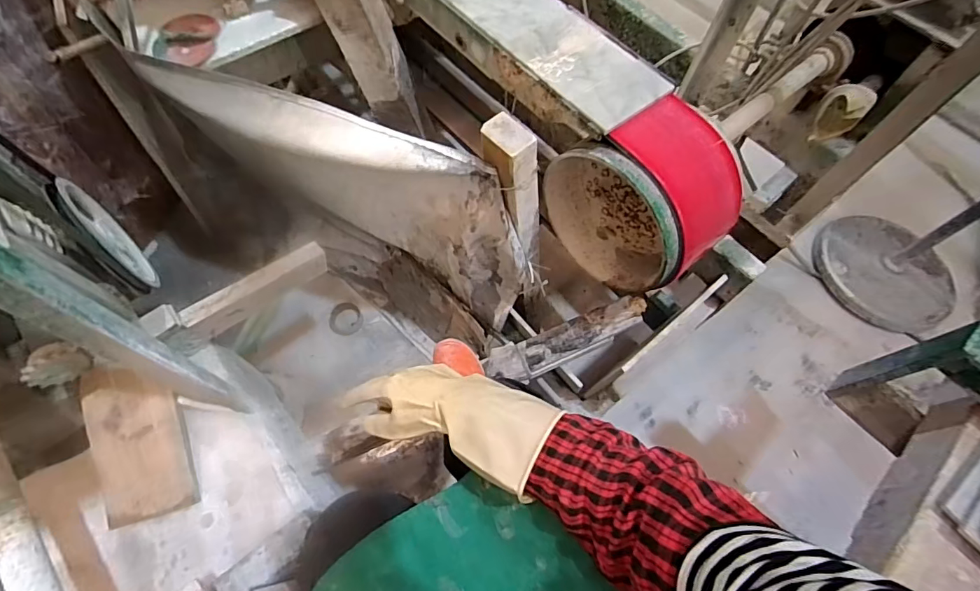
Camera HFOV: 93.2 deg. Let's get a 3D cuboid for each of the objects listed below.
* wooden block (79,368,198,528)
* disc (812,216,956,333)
[{"bbox_3d":[-0.553,0.229,0.728,0.129,0.022,0.235,-14,88,-12],"label":"wooden block"},{"bbox_3d":[1.211,-0.071,1.437,0.362,0.050,0.386,0,70,1],"label":"disc"}]

